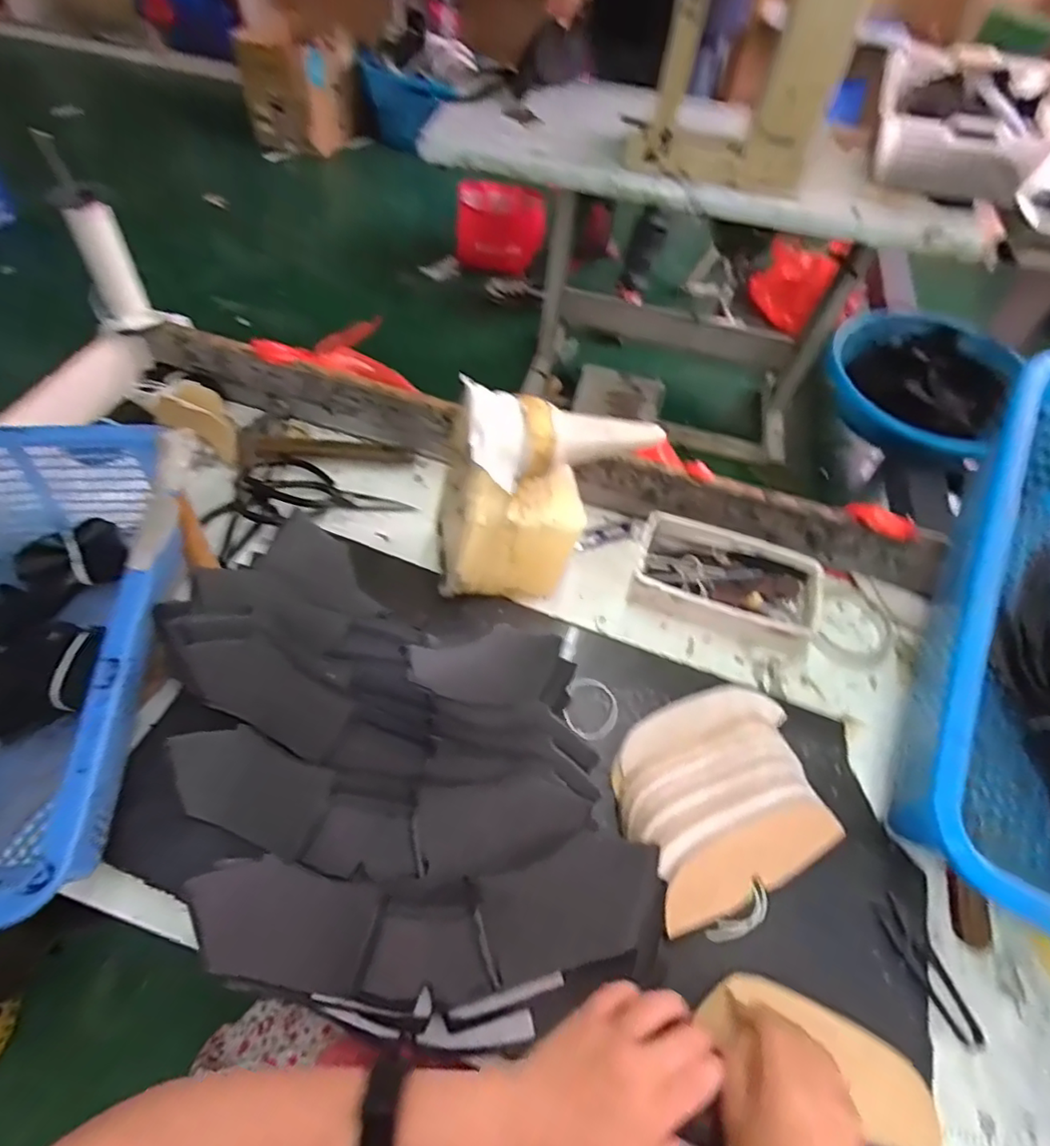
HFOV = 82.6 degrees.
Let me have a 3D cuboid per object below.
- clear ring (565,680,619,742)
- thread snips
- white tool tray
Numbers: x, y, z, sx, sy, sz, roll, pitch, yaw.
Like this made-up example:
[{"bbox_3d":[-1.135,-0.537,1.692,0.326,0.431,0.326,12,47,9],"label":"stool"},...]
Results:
[{"bbox_3d":[0.062,0.125,0.548,0.049,0.012,0.060,19,56,8],"label":"clear ring"},{"bbox_3d":[0.308,0.302,0.457,0.027,0.014,0.098,-20,60,-18],"label":"thread snips"},{"bbox_3d":[0.214,0.008,0.641,0.191,0.044,0.122,18,56,7],"label":"white tool tray"}]

